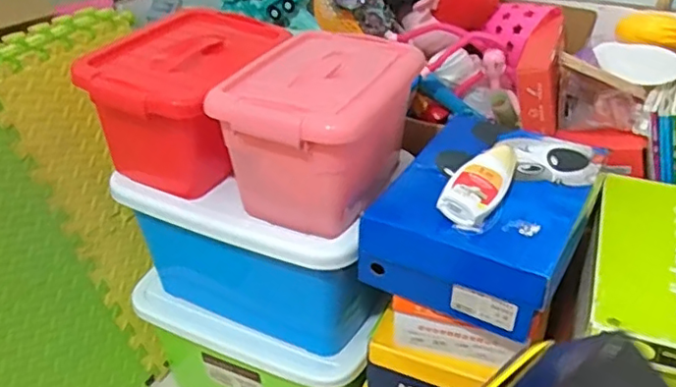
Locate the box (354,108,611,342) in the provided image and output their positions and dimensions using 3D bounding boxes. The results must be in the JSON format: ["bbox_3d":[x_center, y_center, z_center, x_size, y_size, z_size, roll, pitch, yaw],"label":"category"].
[{"bbox_3d":[0.182,0.027,0.738,0.203,0.107,0.261,17,39,26],"label":"box"}]

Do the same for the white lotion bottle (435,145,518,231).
[{"bbox_3d":[0.167,-0.017,0.692,0.052,0.040,0.149,16,38,24],"label":"white lotion bottle"}]

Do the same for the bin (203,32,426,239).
[{"bbox_3d":[-0.019,-0.079,0.767,0.184,0.171,0.241,14,38,22],"label":"bin"}]

